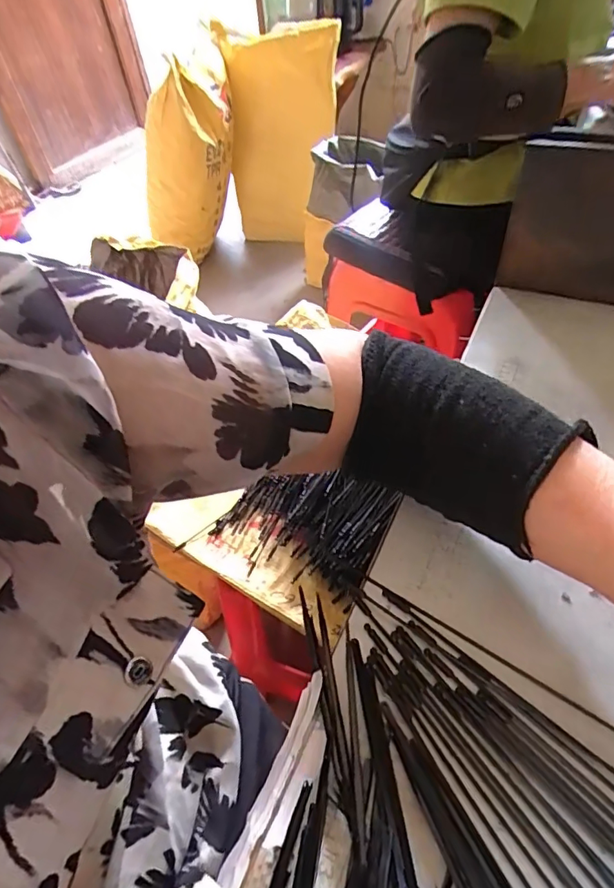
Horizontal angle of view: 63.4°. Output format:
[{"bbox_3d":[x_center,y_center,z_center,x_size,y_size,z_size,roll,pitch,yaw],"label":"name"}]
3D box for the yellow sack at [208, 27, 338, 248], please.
[{"bbox_3d":[-0.081,-0.843,1.424,0.392,0.548,0.092,34,62,30],"label":"yellow sack"}]

